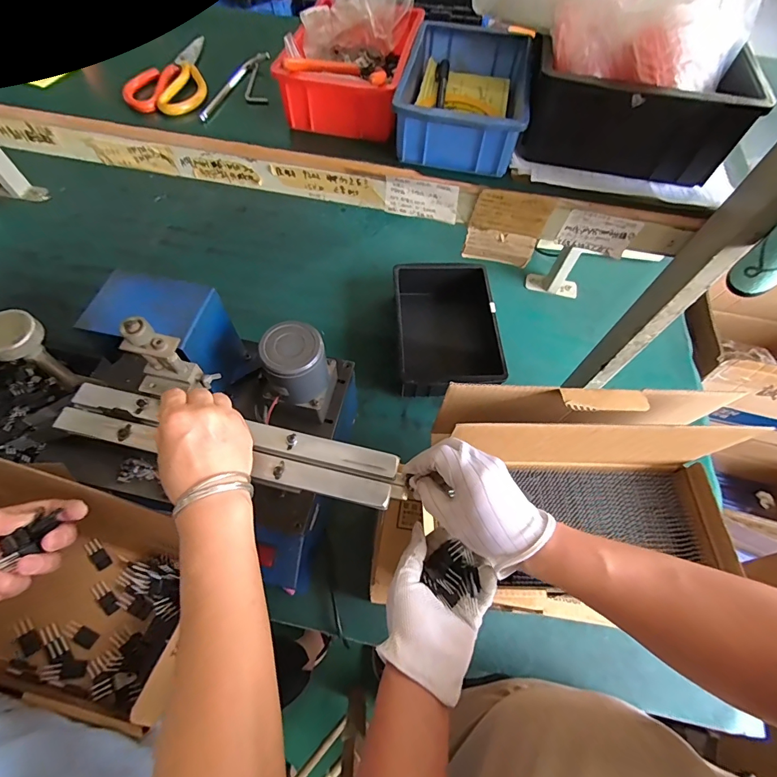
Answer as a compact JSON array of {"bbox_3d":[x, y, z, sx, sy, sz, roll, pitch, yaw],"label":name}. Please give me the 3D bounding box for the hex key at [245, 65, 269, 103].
[{"bbox_3d":[-0.168,-0.379,0.503,0.025,0.006,0.075,-16,69,-2],"label":"hex key"}]

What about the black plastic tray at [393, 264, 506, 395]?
[{"bbox_3d":[0.116,-0.120,0.836,0.197,0.089,0.288,-1,62,-3],"label":"black plastic tray"}]

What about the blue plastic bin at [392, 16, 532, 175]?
[{"bbox_3d":[0.083,-0.323,0.446,0.125,0.055,0.191,10,62,3],"label":"blue plastic bin"}]

